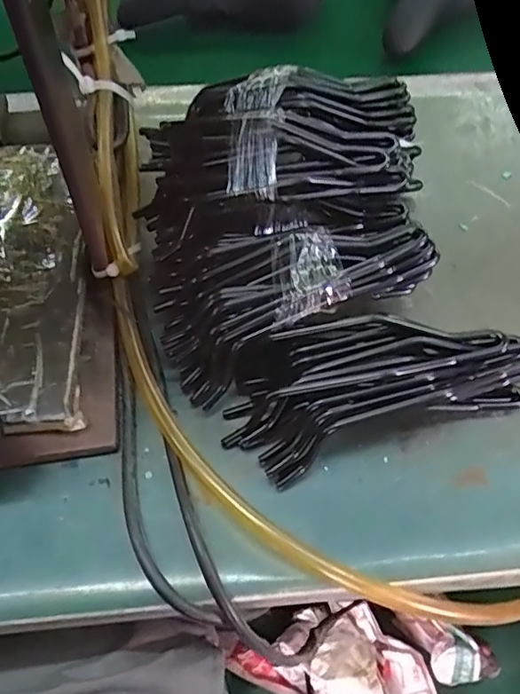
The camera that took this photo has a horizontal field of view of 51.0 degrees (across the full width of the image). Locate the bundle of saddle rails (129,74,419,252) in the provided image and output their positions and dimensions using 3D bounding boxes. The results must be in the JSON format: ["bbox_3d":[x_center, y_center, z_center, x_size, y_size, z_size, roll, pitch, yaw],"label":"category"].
[{"bbox_3d":[0.019,-0.159,0.447,0.235,0.087,0.150,-6,58,-5],"label":"bundle of saddle rails"}]

